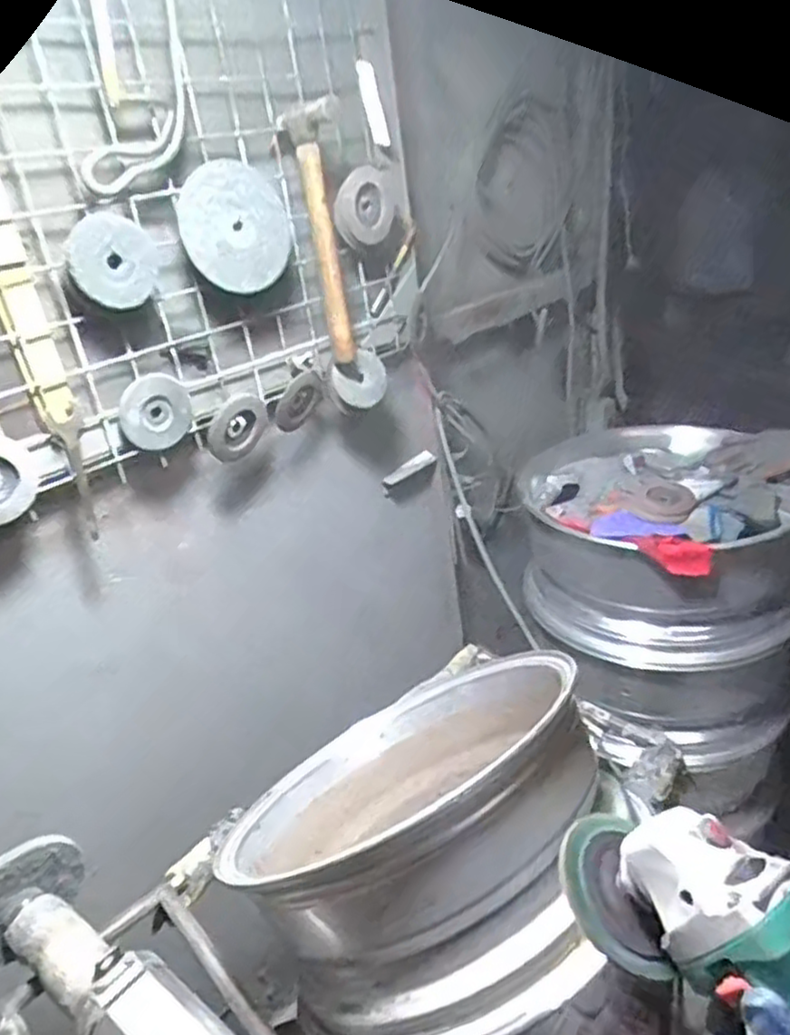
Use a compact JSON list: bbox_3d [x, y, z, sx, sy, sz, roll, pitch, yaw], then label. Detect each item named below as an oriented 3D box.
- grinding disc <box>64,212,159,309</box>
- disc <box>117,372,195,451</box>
[{"bbox_3d":[-0.302,-0.274,0.768,0.095,0.093,0.023,19,-9,-41],"label":"grinding disc"},{"bbox_3d":[-0.287,-0.127,0.856,0.089,0.086,0.011,-26,32,-32],"label":"disc"}]

